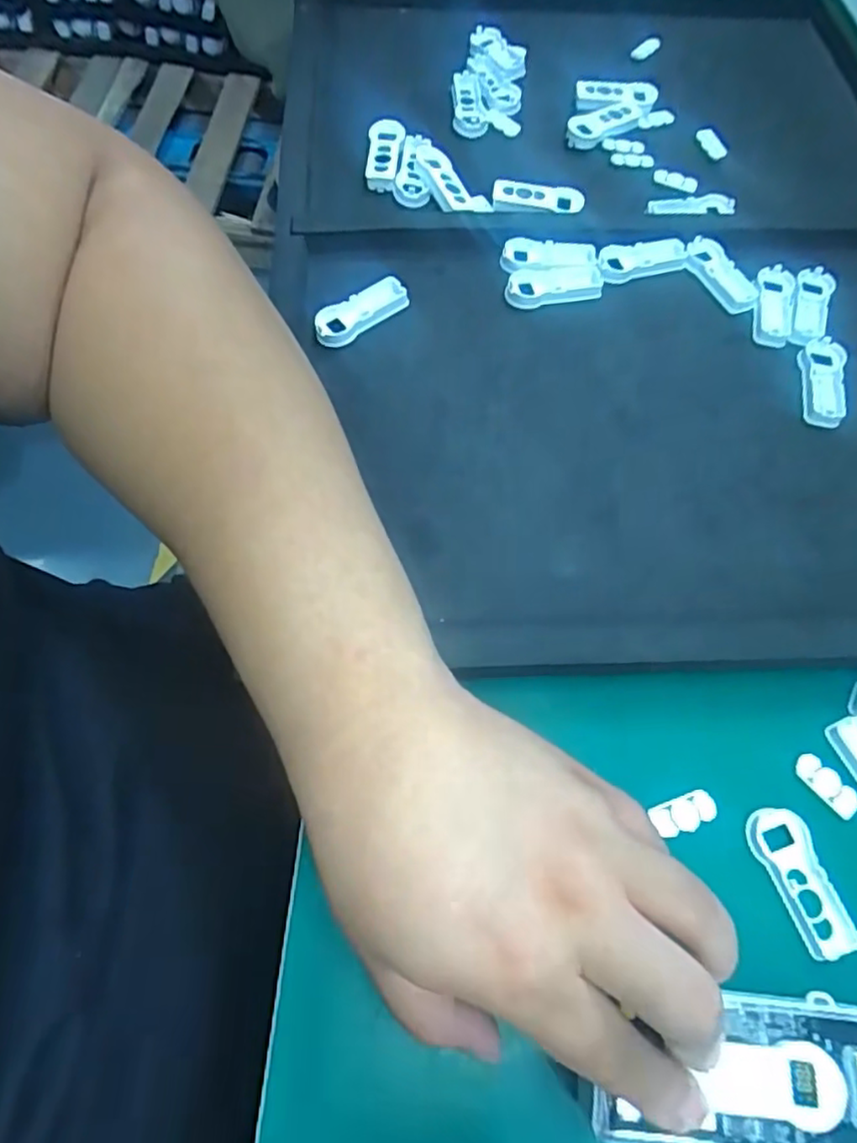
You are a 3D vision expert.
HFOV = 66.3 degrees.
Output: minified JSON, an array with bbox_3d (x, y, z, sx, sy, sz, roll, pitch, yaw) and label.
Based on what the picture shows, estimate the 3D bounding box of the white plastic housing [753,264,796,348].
[{"bbox_3d":[0.204,-0.156,0.386,0.022,0.007,0.055,14,68,3],"label":"white plastic housing"}]

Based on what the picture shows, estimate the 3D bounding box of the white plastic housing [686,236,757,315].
[{"bbox_3d":[0.175,-0.179,0.394,0.023,0.004,0.054,-30,73,-14],"label":"white plastic housing"}]

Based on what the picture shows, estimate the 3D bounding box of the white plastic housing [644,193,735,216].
[{"bbox_3d":[0.166,-0.233,0.415,0.057,0.004,0.018,-2,68,-4],"label":"white plastic housing"}]

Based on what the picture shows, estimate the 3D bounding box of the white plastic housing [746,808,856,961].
[{"bbox_3d":[0.151,0.126,0.268,0.023,0.010,0.056,-13,69,-8],"label":"white plastic housing"}]

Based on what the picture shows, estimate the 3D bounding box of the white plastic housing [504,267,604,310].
[{"bbox_3d":[0.075,-0.168,0.387,0.058,0.006,0.023,-6,69,-5],"label":"white plastic housing"}]

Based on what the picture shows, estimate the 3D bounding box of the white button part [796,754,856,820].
[{"bbox_3d":[0.174,0.093,0.285,0.014,0.004,0.029,-36,74,-15],"label":"white button part"}]

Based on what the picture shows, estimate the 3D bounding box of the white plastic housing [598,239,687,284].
[{"bbox_3d":[0.130,-0.189,0.398,0.056,0.006,0.023,-16,70,-9],"label":"white plastic housing"}]

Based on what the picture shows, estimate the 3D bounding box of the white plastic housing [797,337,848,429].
[{"bbox_3d":[0.219,-0.104,0.364,0.022,0.010,0.054,14,68,3],"label":"white plastic housing"}]

